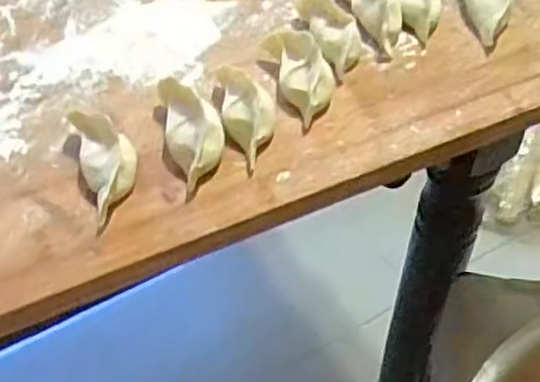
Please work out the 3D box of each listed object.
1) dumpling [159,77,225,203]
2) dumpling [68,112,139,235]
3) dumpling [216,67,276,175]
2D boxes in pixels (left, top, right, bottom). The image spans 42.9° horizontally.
[{"bbox_3d":[-0.037,-0.029,0.347,0.028,0.035,0.057,-10,49,-8],"label":"dumpling"},{"bbox_3d":[-0.080,-0.016,0.341,0.026,0.029,0.058,-15,50,-12],"label":"dumpling"},{"bbox_3d":[-0.011,-0.039,0.359,0.026,0.030,0.054,-8,49,-7],"label":"dumpling"}]

